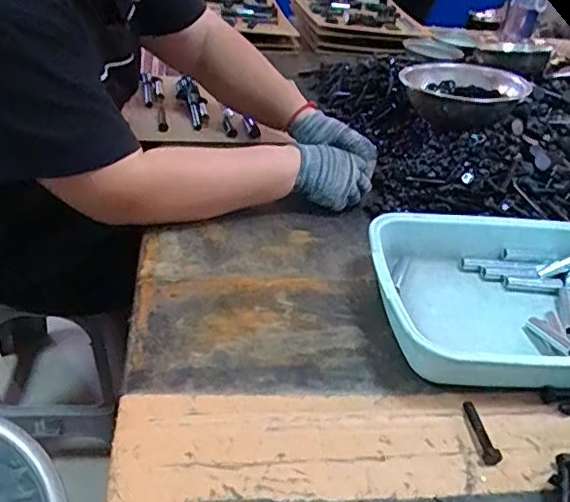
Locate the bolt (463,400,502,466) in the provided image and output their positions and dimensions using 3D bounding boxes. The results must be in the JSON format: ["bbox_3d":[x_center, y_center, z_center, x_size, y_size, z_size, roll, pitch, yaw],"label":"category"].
[{"bbox_3d":[0.169,0.155,0.505,0.013,0.015,0.064,1,37,-7],"label":"bolt"}]

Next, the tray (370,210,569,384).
[{"bbox_3d":[0.254,0.045,0.626,0.327,0.053,0.234,3,35,-7],"label":"tray"}]

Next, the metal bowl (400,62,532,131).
[{"bbox_3d":[0.306,-0.266,0.989,0.173,0.066,0.173,4,37,-3],"label":"metal bowl"}]

